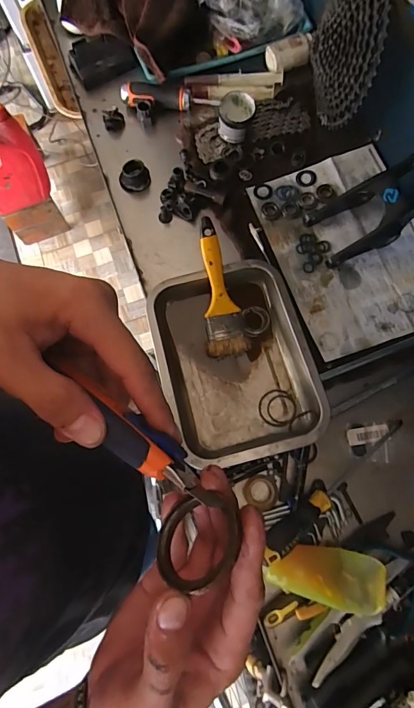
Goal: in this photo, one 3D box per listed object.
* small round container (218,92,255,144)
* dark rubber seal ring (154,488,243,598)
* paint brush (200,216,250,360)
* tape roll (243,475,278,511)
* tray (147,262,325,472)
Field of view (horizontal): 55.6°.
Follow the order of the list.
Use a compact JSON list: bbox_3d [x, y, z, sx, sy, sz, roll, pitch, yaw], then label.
[{"bbox_3d":[0.045,-0.368,0.618,0.053,0.050,0.055,0,75,1],"label":"small round container"},{"bbox_3d":[-0.006,0.100,0.209,0.051,0.005,0.044,-23,36,17],"label":"dark rubber seal ring"},{"bbox_3d":[0.015,-0.087,0.536,0.052,0.018,0.187,-10,88,-1],"label":"paint brush"},{"bbox_3d":[0.068,0.171,0.487,0.041,0.015,0.040,0,75,1],"label":"tape roll"},{"bbox_3d":[0.031,0.005,0.512,0.194,0.057,0.257,-17,75,-3],"label":"tray"}]

